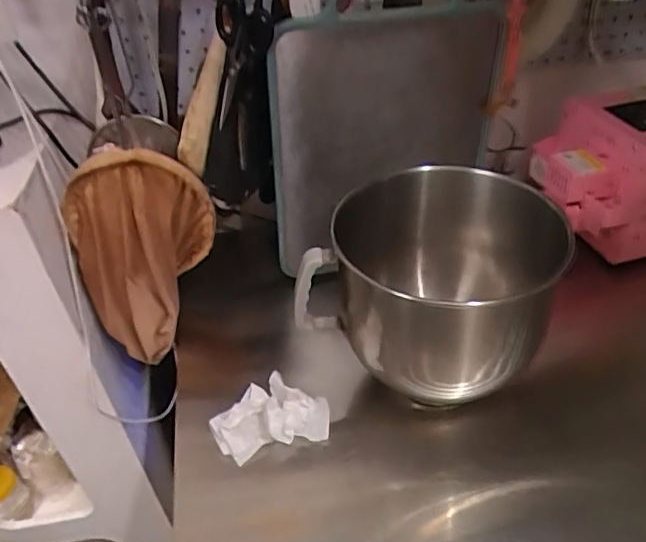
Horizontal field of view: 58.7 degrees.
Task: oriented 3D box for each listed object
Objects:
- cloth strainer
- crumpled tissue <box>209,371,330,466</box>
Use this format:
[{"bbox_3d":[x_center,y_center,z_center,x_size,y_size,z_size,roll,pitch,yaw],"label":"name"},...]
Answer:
[{"bbox_3d":[-0.240,-0.034,0.765,0.154,0.243,0.157,28,50,33],"label":"cloth strainer"},{"bbox_3d":[-0.060,0.159,0.643,0.126,0.025,0.084,-13,41,-10],"label":"crumpled tissue"}]

